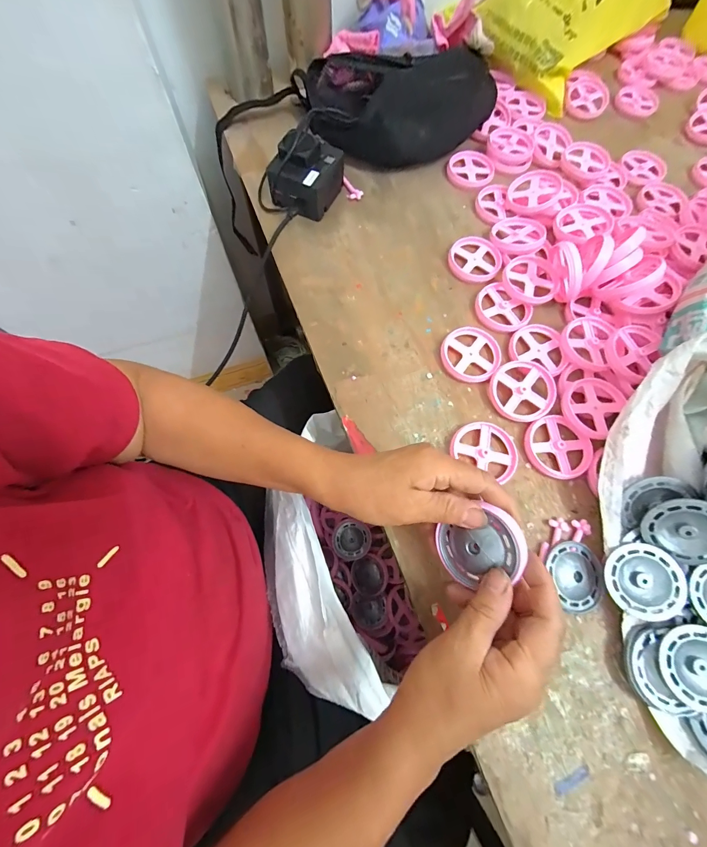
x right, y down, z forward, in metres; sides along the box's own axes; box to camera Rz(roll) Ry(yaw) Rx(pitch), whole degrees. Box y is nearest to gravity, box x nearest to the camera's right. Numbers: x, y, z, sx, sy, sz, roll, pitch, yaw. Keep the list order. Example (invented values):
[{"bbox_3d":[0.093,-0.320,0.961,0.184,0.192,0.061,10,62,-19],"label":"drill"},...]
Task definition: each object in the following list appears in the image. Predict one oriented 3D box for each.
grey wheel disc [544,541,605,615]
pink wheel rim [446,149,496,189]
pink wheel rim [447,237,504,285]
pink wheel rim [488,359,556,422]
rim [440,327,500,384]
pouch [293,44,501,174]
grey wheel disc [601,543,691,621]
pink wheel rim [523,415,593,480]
[{"bbox_3d":[0.196,0.134,0.300,0.047,0.010,0.056,-16,71,-7],"label":"grey wheel disc"},{"bbox_3d":[0.164,-0.355,0.477,0.064,0.011,0.060,15,70,4],"label":"pink wheel rim"},{"bbox_3d":[0.150,-0.201,0.421,0.065,0.010,0.064,-2,70,-2],"label":"pink wheel rim"},{"bbox_3d":[0.177,-0.034,0.354,0.064,0.015,0.061,0,70,-1],"label":"pink wheel rim"},{"bbox_3d":[0.130,-0.075,0.372,0.065,0.009,0.063,0,70,-1],"label":"rim"},{"bbox_3d":[0.060,-0.440,0.477,0.272,0.062,0.149,-1,70,-2],"label":"pouch"},{"bbox_3d":[0.241,0.130,0.282,0.059,0.005,0.055,-3,75,10],"label":"grey wheel disc"},{"bbox_3d":[0.202,0.025,0.341,0.055,0.011,0.062,-37,75,-13],"label":"pink wheel rim"}]

